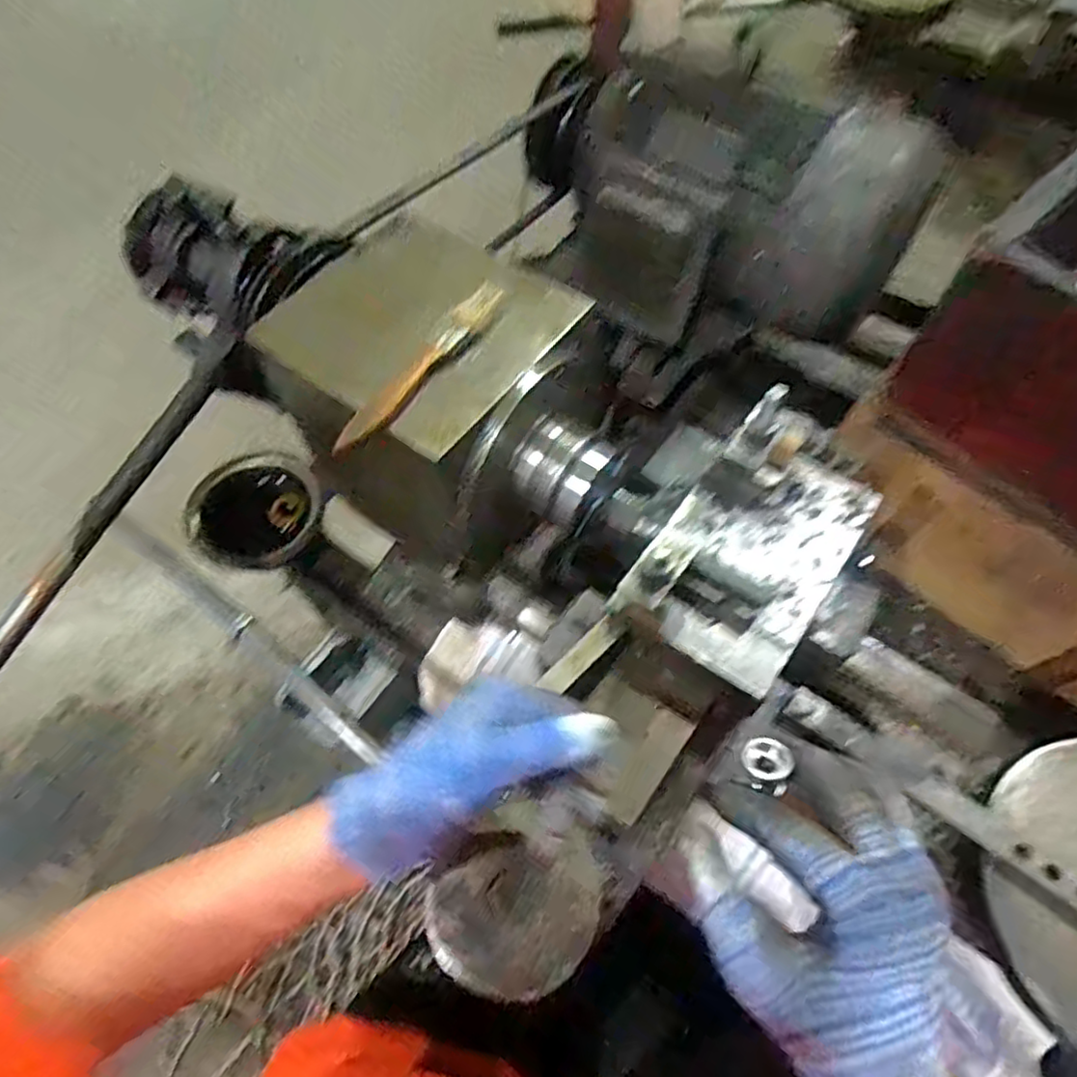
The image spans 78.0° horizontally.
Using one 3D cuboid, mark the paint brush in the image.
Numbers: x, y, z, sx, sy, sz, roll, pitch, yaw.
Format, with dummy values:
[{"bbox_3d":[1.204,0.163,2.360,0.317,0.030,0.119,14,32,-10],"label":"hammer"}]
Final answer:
[{"bbox_3d":[-0.070,-0.107,0.408,0.019,0.009,0.151,30,66,17],"label":"paint brush"}]

